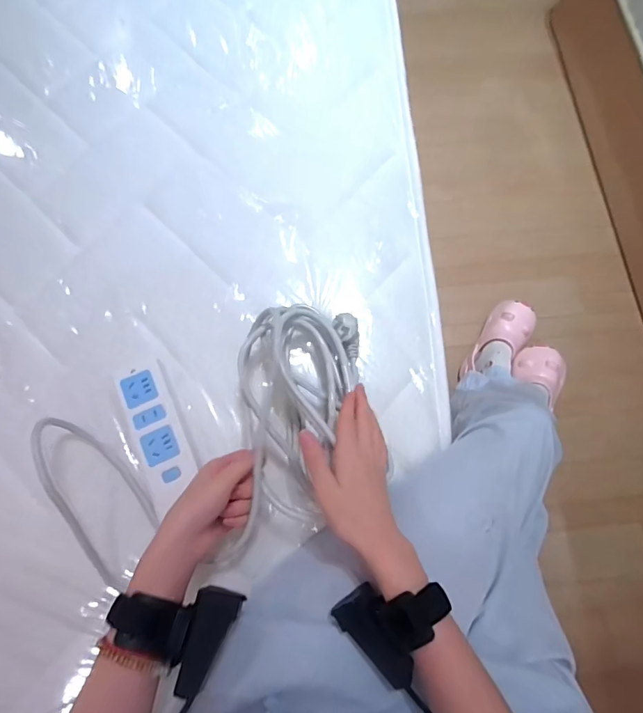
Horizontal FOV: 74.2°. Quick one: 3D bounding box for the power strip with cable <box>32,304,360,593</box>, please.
[{"bbox_3d":[-0.113,0.091,0.447,0.377,0.074,0.209,-24,76,-8],"label":"power strip with cable"}]

